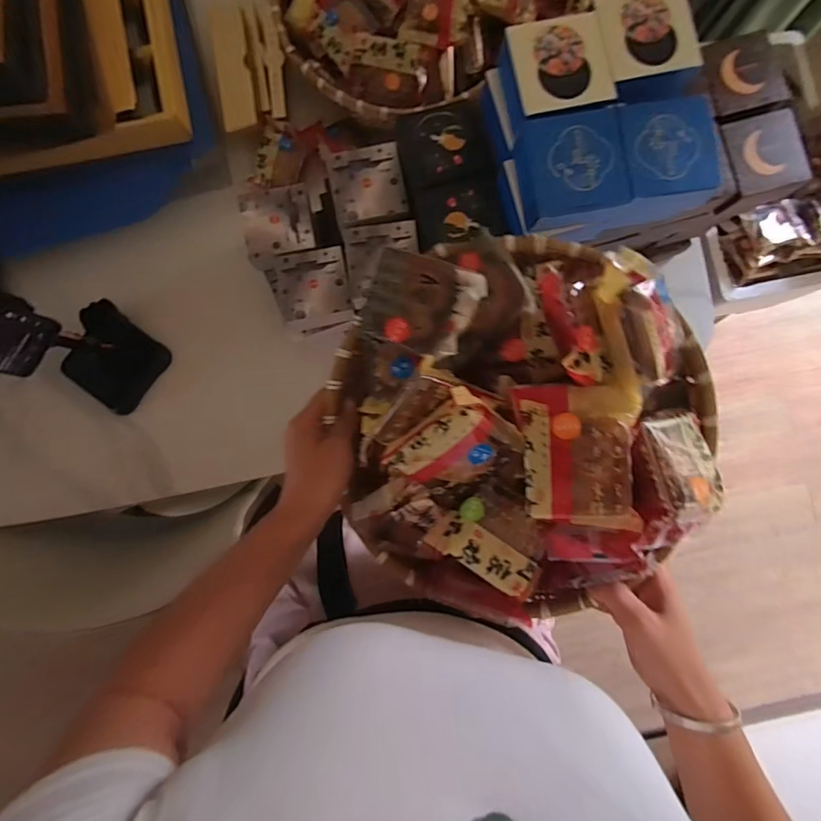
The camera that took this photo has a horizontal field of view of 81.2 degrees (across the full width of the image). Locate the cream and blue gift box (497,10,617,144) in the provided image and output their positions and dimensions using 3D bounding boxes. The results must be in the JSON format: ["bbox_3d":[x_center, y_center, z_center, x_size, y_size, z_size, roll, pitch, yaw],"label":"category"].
[{"bbox_3d":[0.133,-0.312,0.452,0.091,0.042,0.088,-15,87,-2],"label":"cream and blue gift box"}]

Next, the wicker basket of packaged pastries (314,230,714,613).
[{"bbox_3d":[0.092,0.014,0.398,0.300,0.114,0.311,-8,87,-1],"label":"wicker basket of packaged pastries"}]

